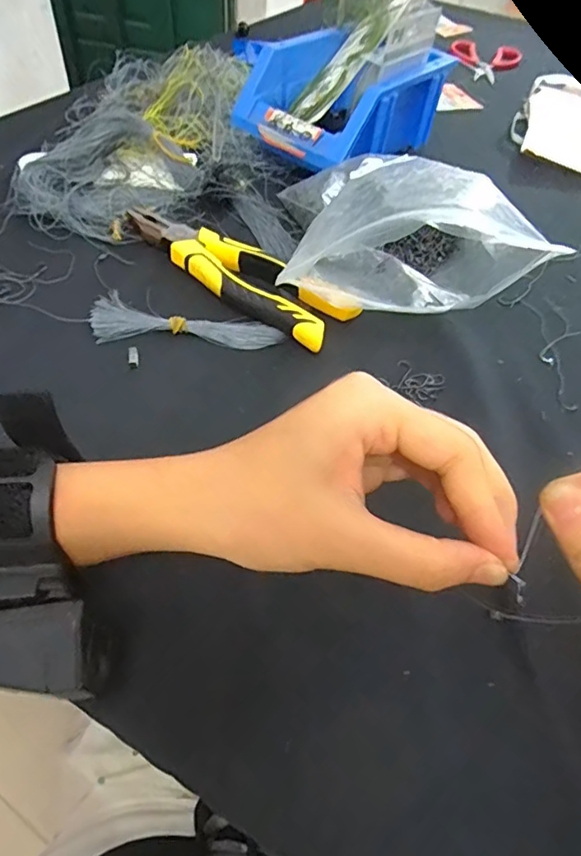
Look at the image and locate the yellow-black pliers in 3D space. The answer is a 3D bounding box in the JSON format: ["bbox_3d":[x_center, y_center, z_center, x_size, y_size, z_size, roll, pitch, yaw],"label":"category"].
[{"bbox_3d":[-0.036,-0.116,0.374,0.190,0.017,0.066,38,57,22],"label":"yellow-black pliers"}]

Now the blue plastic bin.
[{"bbox_3d":[0.046,-0.305,0.493,0.129,0.081,0.166,35,56,21],"label":"blue plastic bin"}]

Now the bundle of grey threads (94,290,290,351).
[{"bbox_3d":[-0.067,-0.065,0.340,0.122,0.006,0.039,9,51,1],"label":"bundle of grey threads"}]

